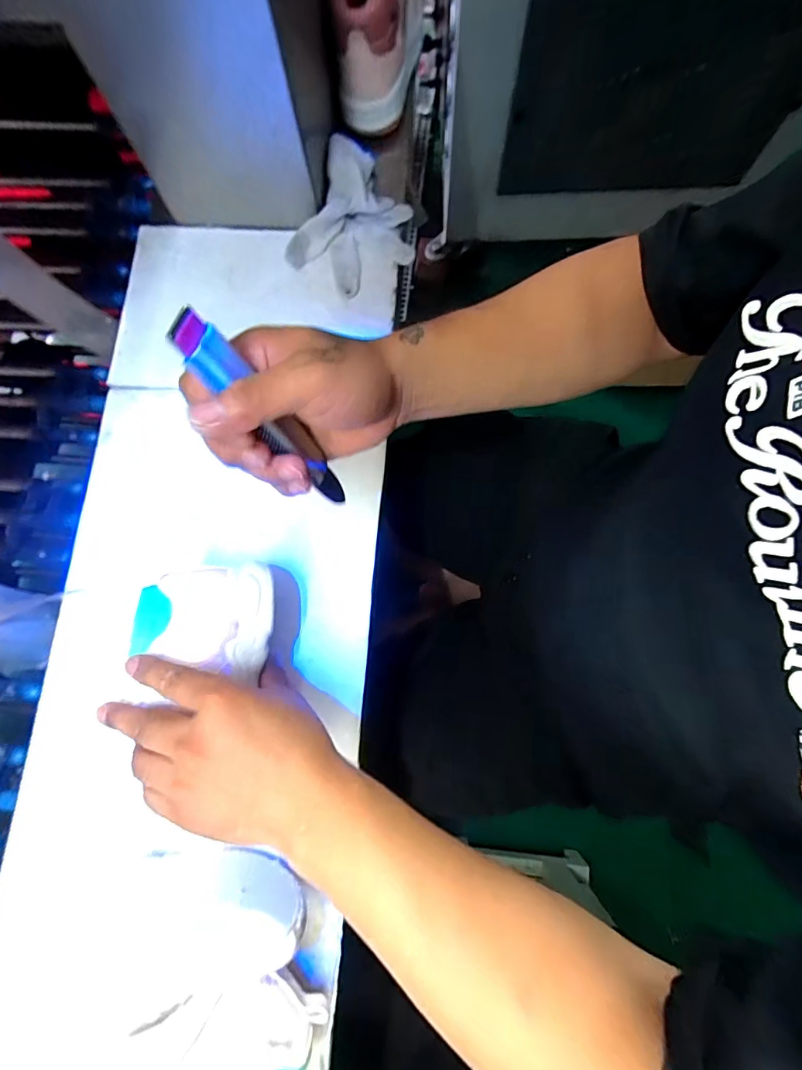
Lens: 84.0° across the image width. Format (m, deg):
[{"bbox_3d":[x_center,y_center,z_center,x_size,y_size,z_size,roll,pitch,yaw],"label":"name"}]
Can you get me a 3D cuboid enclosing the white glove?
[{"bbox_3d":[-0.041,-0.342,0.487,0.124,0.039,0.168,21,79,5],"label":"white glove"}]

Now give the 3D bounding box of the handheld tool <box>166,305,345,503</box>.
[{"bbox_3d":[-0.072,-0.064,0.267,0.013,0.157,0.023,30,79,32],"label":"handheld tool"}]

